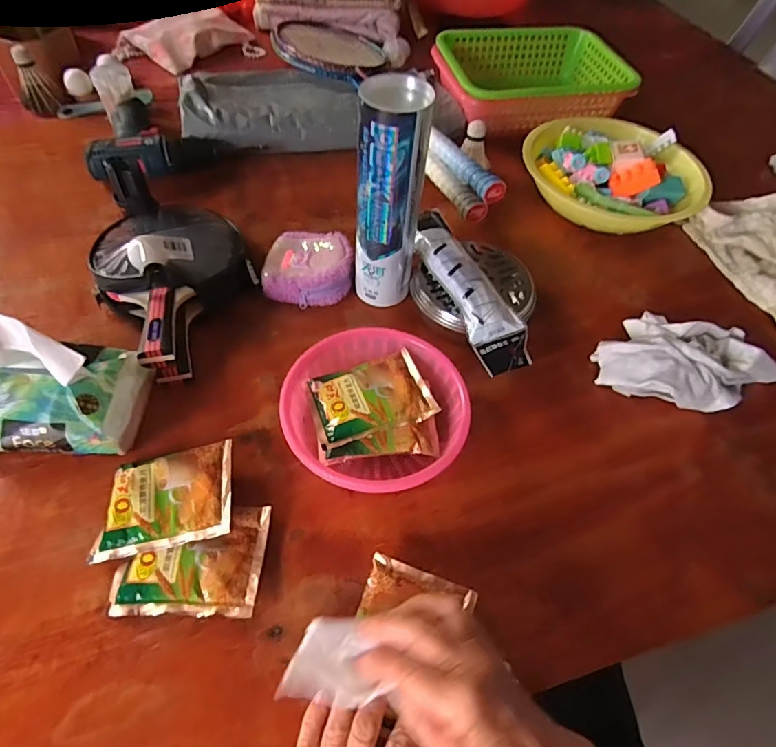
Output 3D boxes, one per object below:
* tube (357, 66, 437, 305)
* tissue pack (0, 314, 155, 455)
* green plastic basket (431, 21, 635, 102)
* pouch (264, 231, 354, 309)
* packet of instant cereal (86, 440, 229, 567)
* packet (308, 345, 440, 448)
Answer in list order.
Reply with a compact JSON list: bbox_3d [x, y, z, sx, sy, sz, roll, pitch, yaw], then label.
[{"bbox_3d":[0.002,-0.174,0.506,0.065,0.221,0.066,15,55,7],"label":"tube"},{"bbox_3d":[-0.302,0.006,0.435,0.133,0.116,0.112,6,54,1],"label":"tissue pack"},{"bbox_3d":[0.237,-0.505,0.846,0.301,0.092,0.206,-4,55,-7],"label":"green plastic basket"},{"bbox_3d":[-0.096,-0.129,0.591,0.103,0.044,0.101,2,54,-2],"label":"pouch"},{"bbox_3d":[-0.189,0.105,0.413,0.109,0.009,0.081,-11,62,-5],"label":"packet of instant cereal"},{"bbox_3d":[-0.016,0.021,0.466,0.109,0.011,0.081,-15,57,-14],"label":"packet"}]

